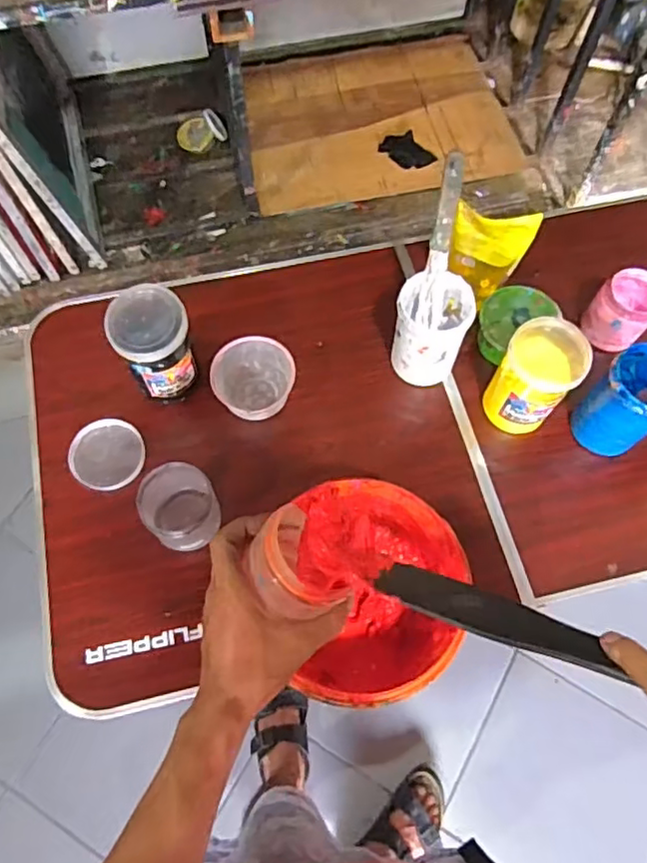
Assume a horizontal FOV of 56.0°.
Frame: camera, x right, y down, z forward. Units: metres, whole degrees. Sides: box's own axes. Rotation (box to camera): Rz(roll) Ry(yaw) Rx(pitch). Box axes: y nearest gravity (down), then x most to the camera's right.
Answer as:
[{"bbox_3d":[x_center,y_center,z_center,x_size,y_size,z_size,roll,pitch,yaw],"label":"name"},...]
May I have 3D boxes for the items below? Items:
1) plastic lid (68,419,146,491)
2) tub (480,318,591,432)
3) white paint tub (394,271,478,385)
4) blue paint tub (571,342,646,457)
[{"bbox_3d":[-0.299,0.031,0.840,0.095,0.016,0.102,0,67,-1],"label":"plastic lid"},{"bbox_3d":[0.283,-0.071,0.822,0.098,0.154,0.098,-41,73,-16],"label":"tub"},{"bbox_3d":[0.145,-0.138,0.844,0.095,0.141,0.098,0,67,-1],"label":"white paint tub"},{"bbox_3d":[0.404,-0.038,0.806,0.094,0.135,0.098,-38,72,-15],"label":"blue paint tub"}]

